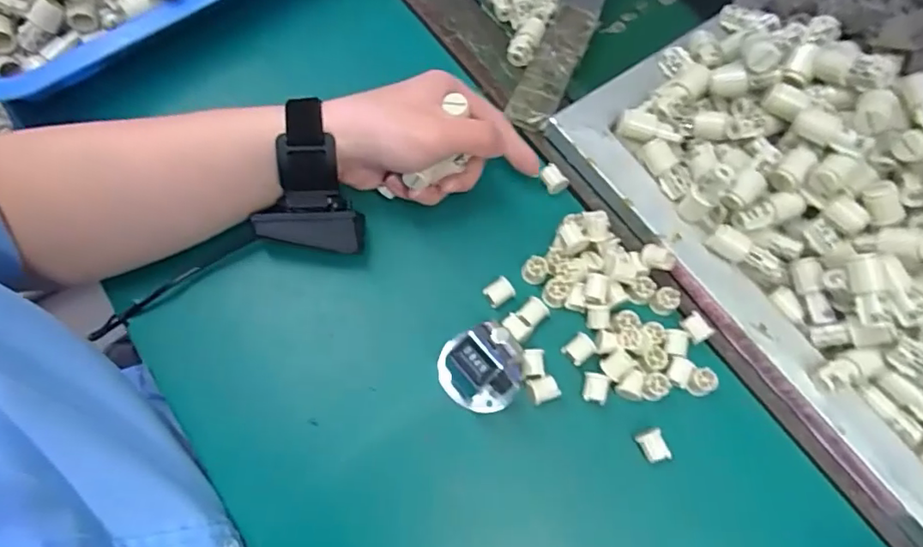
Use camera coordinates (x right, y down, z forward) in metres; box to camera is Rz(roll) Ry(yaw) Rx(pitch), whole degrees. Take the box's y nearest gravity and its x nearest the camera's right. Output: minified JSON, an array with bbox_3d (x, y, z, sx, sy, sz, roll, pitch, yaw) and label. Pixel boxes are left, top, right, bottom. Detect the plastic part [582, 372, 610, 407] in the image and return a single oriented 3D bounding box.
[{"bbox_3d":[0.085,0.073,0.360,0.016,0.011,0.017,7,68,0],"label":"plastic part"}]

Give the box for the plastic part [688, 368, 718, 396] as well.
[{"bbox_3d":[0.153,0.069,0.363,0.017,0.012,0.016,1,68,-3],"label":"plastic part"}]

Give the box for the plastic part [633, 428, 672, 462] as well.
[{"bbox_3d":[0.117,0.106,0.349,0.014,0.013,0.019,-18,70,-10],"label":"plastic part"}]

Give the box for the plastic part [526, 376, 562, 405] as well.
[{"bbox_3d":[0.052,0.073,0.362,0.018,0.009,0.016,-17,70,-10],"label":"plastic part"}]

